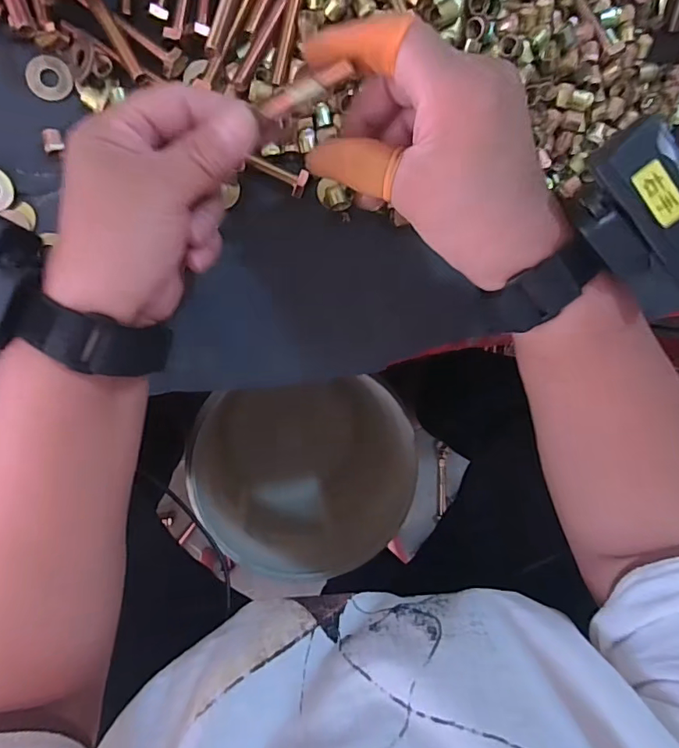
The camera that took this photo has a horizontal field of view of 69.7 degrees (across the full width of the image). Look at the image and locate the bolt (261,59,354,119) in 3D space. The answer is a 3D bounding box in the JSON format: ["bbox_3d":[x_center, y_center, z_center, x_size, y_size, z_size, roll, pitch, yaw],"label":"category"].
[{"bbox_3d":[-0.015,-0.122,0.212,0.044,0.006,0.008,-14,95,21],"label":"bolt"}]

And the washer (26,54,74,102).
[{"bbox_3d":[-0.170,-0.174,0.286,0.024,0.004,0.025,-3,97,-19],"label":"washer"}]

